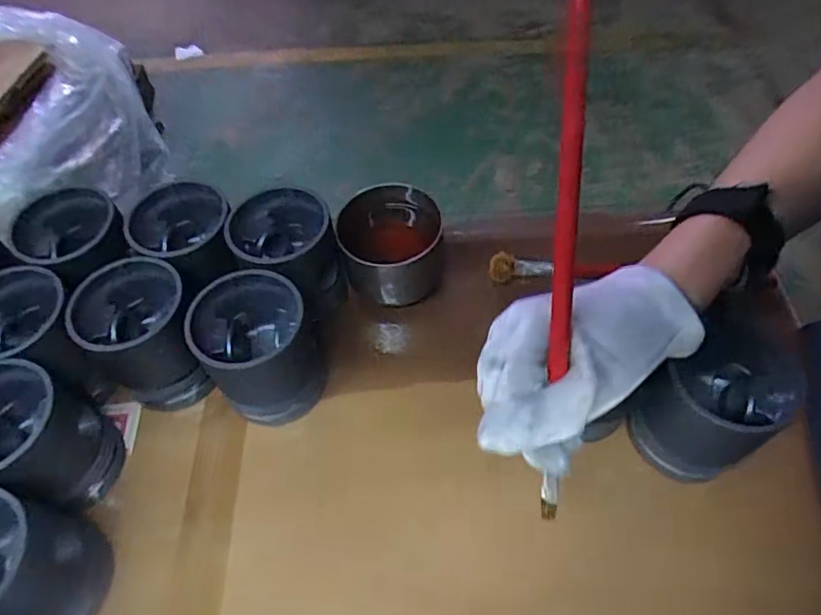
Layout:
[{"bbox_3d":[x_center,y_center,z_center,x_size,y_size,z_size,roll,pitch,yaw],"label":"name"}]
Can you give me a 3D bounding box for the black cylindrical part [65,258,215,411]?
[{"bbox_3d":[-0.225,0.024,0.498,0.092,0.101,0.097,-1,58,2],"label":"black cylindrical part"}]

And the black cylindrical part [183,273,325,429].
[{"bbox_3d":[-0.126,0.037,0.482,0.091,0.103,0.089,-1,58,2],"label":"black cylindrical part"}]

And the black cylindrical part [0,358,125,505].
[{"bbox_3d":[-0.295,0.102,0.445,0.088,0.110,0.089,-1,58,2],"label":"black cylindrical part"}]

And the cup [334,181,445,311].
[{"bbox_3d":[-0.018,-0.061,0.585,0.104,0.091,0.096,-1,58,2],"label":"cup"}]

